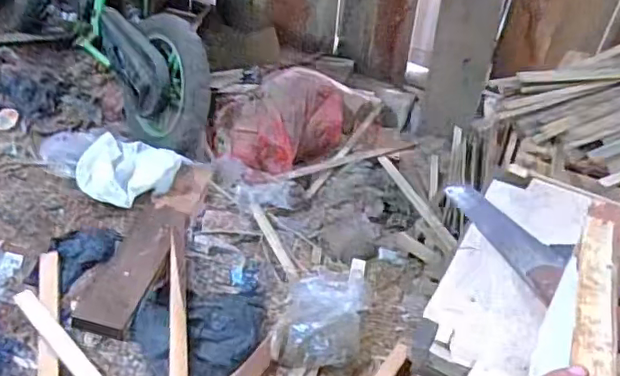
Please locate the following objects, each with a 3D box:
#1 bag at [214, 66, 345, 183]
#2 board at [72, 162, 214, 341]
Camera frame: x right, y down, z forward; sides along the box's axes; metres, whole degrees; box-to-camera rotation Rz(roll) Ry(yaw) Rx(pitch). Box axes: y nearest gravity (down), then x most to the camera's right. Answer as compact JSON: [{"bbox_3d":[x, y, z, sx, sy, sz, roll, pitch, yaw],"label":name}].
[{"bbox_3d":[-0.082,-0.191,1.551,0.278,0.146,0.364,30,46,28],"label":"bag"},{"bbox_3d":[-0.338,0.085,1.255,0.121,0.015,0.544,9,40,6],"label":"board"}]

